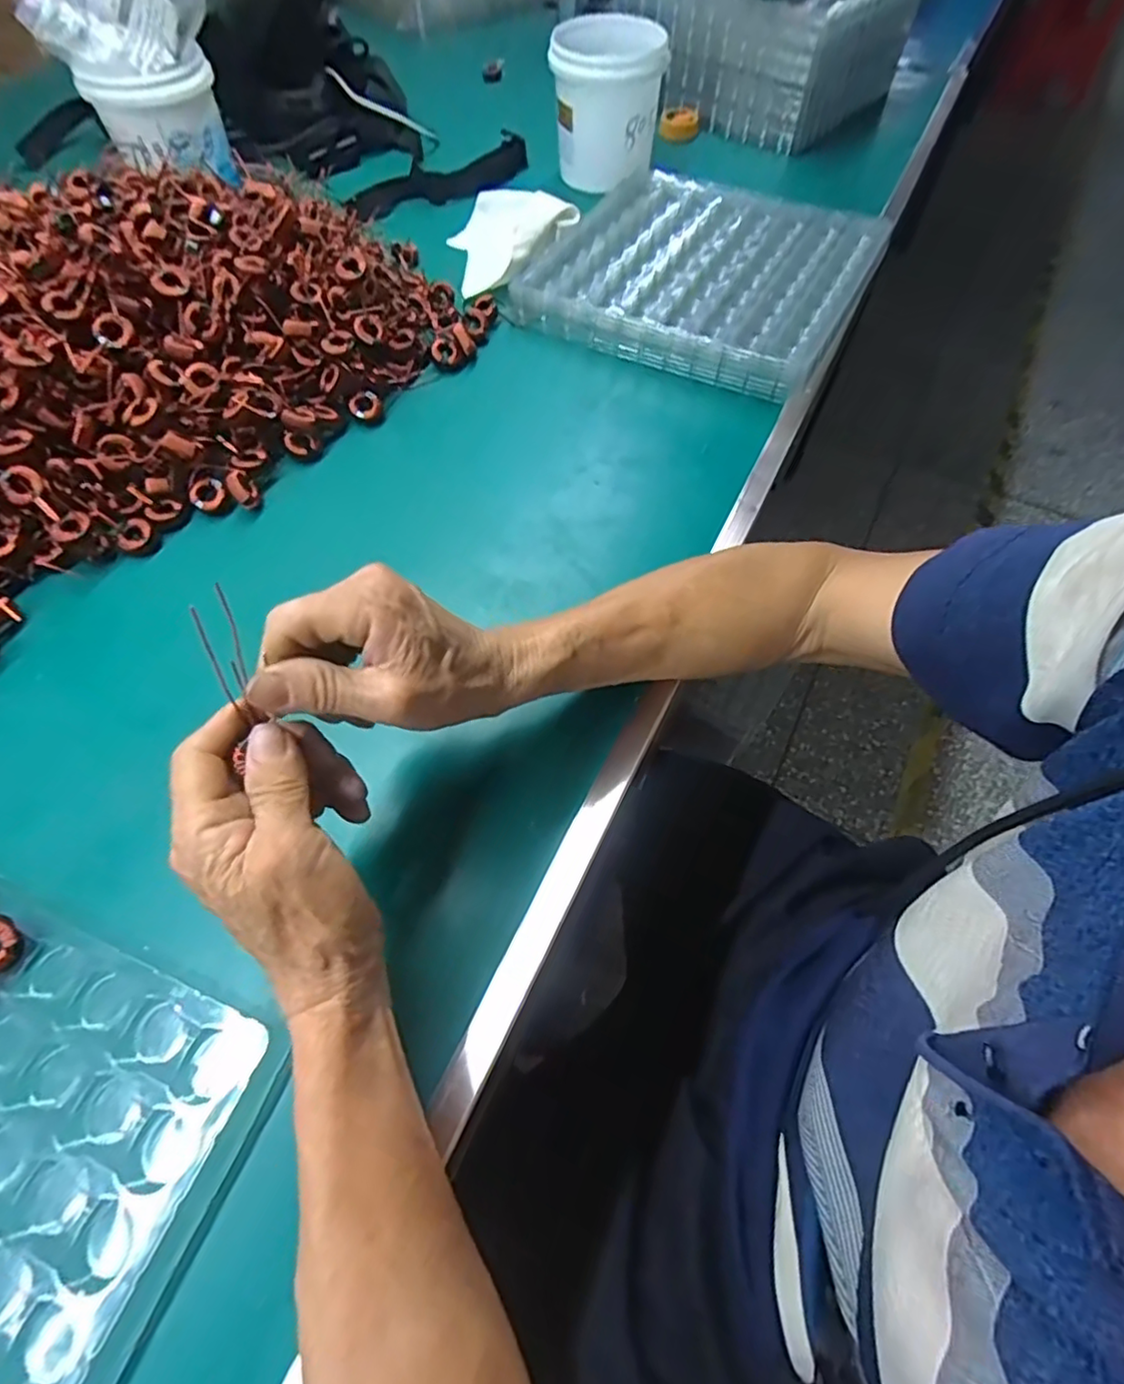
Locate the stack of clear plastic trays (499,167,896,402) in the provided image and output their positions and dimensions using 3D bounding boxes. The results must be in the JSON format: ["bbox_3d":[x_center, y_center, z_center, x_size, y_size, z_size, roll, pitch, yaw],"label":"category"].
[{"bbox_3d":[0.137,-0.433,0.624,0.314,0.042,0.311,26,64,10],"label":"stack of clear plastic trays"}]

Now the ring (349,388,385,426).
[{"bbox_3d":[-0.171,-0.249,0.540,0.028,0.014,0.032,-16,65,-11],"label":"ring"}]

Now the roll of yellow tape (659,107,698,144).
[{"bbox_3d":[0.160,-0.776,0.851,0.051,0.027,0.051,11,63,2],"label":"roll of yellow tape"}]

